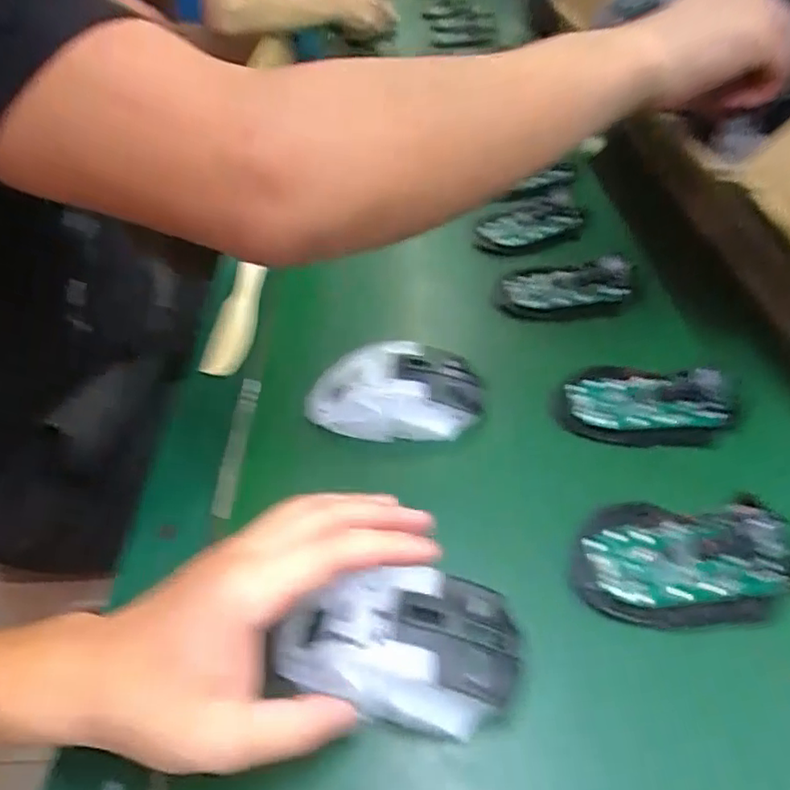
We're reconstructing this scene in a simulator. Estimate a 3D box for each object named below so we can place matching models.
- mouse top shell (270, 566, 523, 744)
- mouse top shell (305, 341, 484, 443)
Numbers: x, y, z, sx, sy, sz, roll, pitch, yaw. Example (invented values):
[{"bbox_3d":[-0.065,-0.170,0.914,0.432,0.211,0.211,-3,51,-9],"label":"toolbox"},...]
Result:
[{"bbox_3d":[0.000,0.117,0.296,0.112,0.033,0.063,1,43,6],"label":"mouse top shell"},{"bbox_3d":[0.001,-0.002,0.430,0.116,0.040,0.063,1,43,6],"label":"mouse top shell"}]

